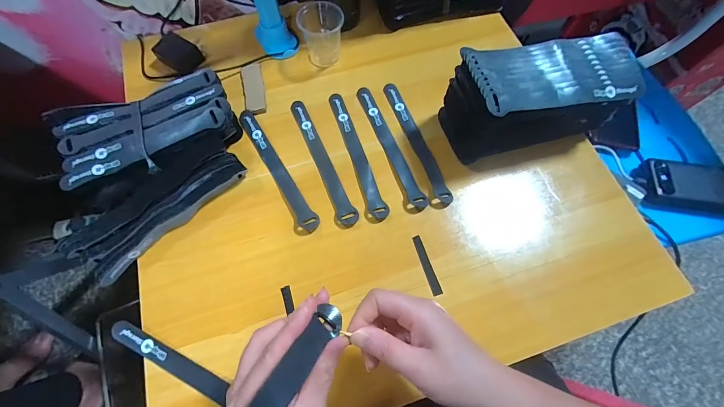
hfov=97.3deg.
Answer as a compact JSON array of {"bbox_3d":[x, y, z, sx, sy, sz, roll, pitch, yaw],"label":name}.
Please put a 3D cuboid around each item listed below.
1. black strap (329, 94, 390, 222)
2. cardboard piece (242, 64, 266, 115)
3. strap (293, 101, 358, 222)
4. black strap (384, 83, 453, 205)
[{"bbox_3d":[-0.007,-0.071,0.427,0.022,0.004,0.205,-15,66,-10],"label":"black strap"},{"bbox_3d":[-0.163,-0.174,0.479,0.030,0.009,0.105,-13,69,-5],"label":"cardboard piece"},{"bbox_3d":[-0.054,-0.062,0.423,0.023,0.004,0.204,-20,67,-12],"label":"strap"},{"bbox_3d":[0.074,-0.089,0.433,0.022,0.009,0.205,-17,70,-7],"label":"black strap"}]

